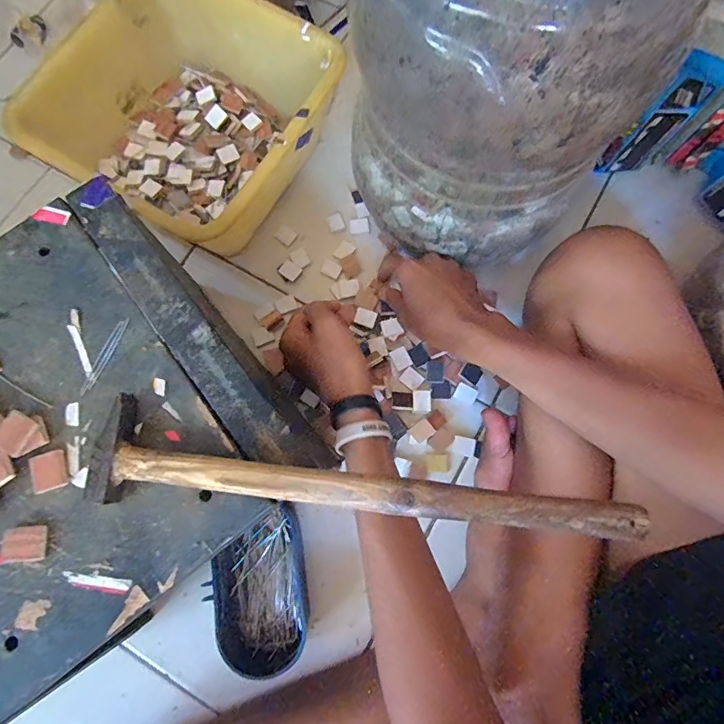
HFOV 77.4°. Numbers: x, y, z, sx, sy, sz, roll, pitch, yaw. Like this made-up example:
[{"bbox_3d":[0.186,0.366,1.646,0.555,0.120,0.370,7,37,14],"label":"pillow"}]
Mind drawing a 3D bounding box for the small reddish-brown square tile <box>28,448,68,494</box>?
[{"bbox_3d":[-0.201,0.070,0.288,0.020,0.004,0.024,-19,77,-3],"label":"small reddish-brown square tile"}]

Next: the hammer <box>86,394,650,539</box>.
[{"bbox_3d":[0.002,0.070,0.279,0.323,0.021,0.056,5,77,2],"label":"hammer"}]

